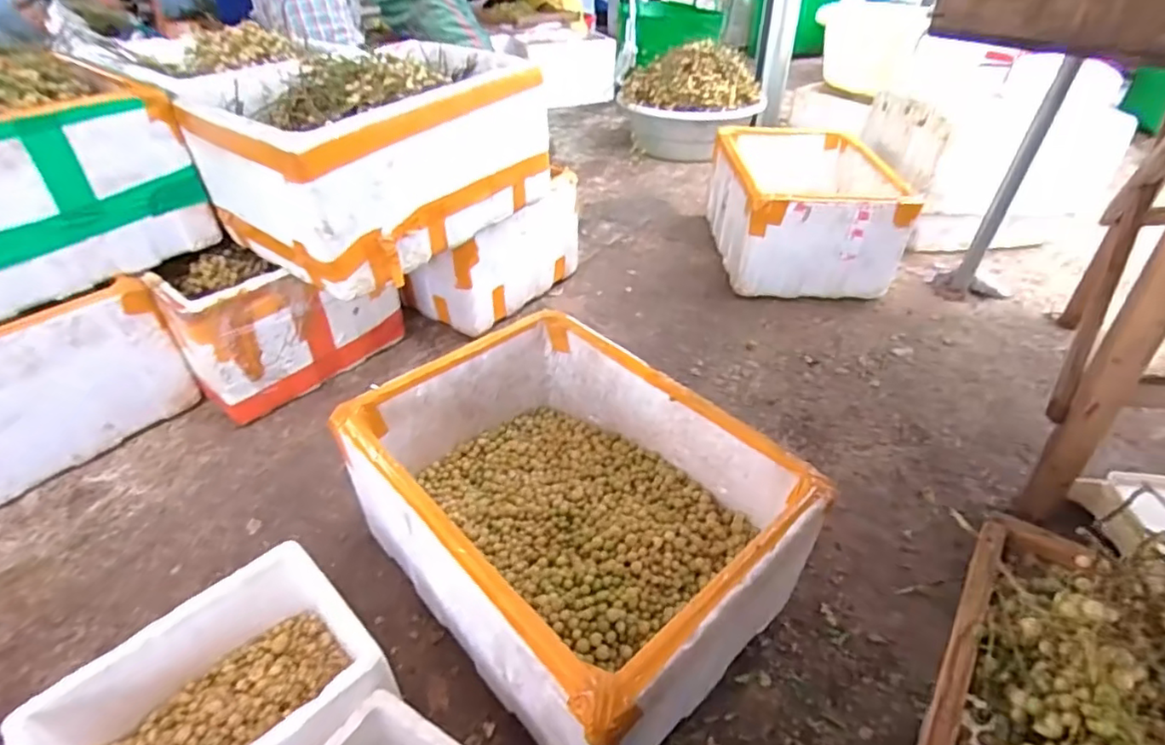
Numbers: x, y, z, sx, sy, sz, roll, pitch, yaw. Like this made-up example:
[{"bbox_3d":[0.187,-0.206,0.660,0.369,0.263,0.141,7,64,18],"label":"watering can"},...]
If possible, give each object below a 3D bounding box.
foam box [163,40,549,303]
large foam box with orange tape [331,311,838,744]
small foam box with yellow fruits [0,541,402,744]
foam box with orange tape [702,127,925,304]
[{"bbox_3d":[-0.401,-0.440,1.190,0.402,0.301,0.562,25,44,29],"label":"foam box"},{"bbox_3d":[-0.018,0.193,0.875,0.425,0.243,0.558,-30,46,-32],"label":"large foam box with orange tape"},{"bbox_3d":[-0.430,0.406,0.705,0.238,0.139,0.330,30,47,34],"label":"small foam box with yellow fruits"},{"bbox_3d":[0.612,-0.465,1.719,0.407,0.313,0.520,-1,38,-1],"label":"foam box with orange tape"}]

